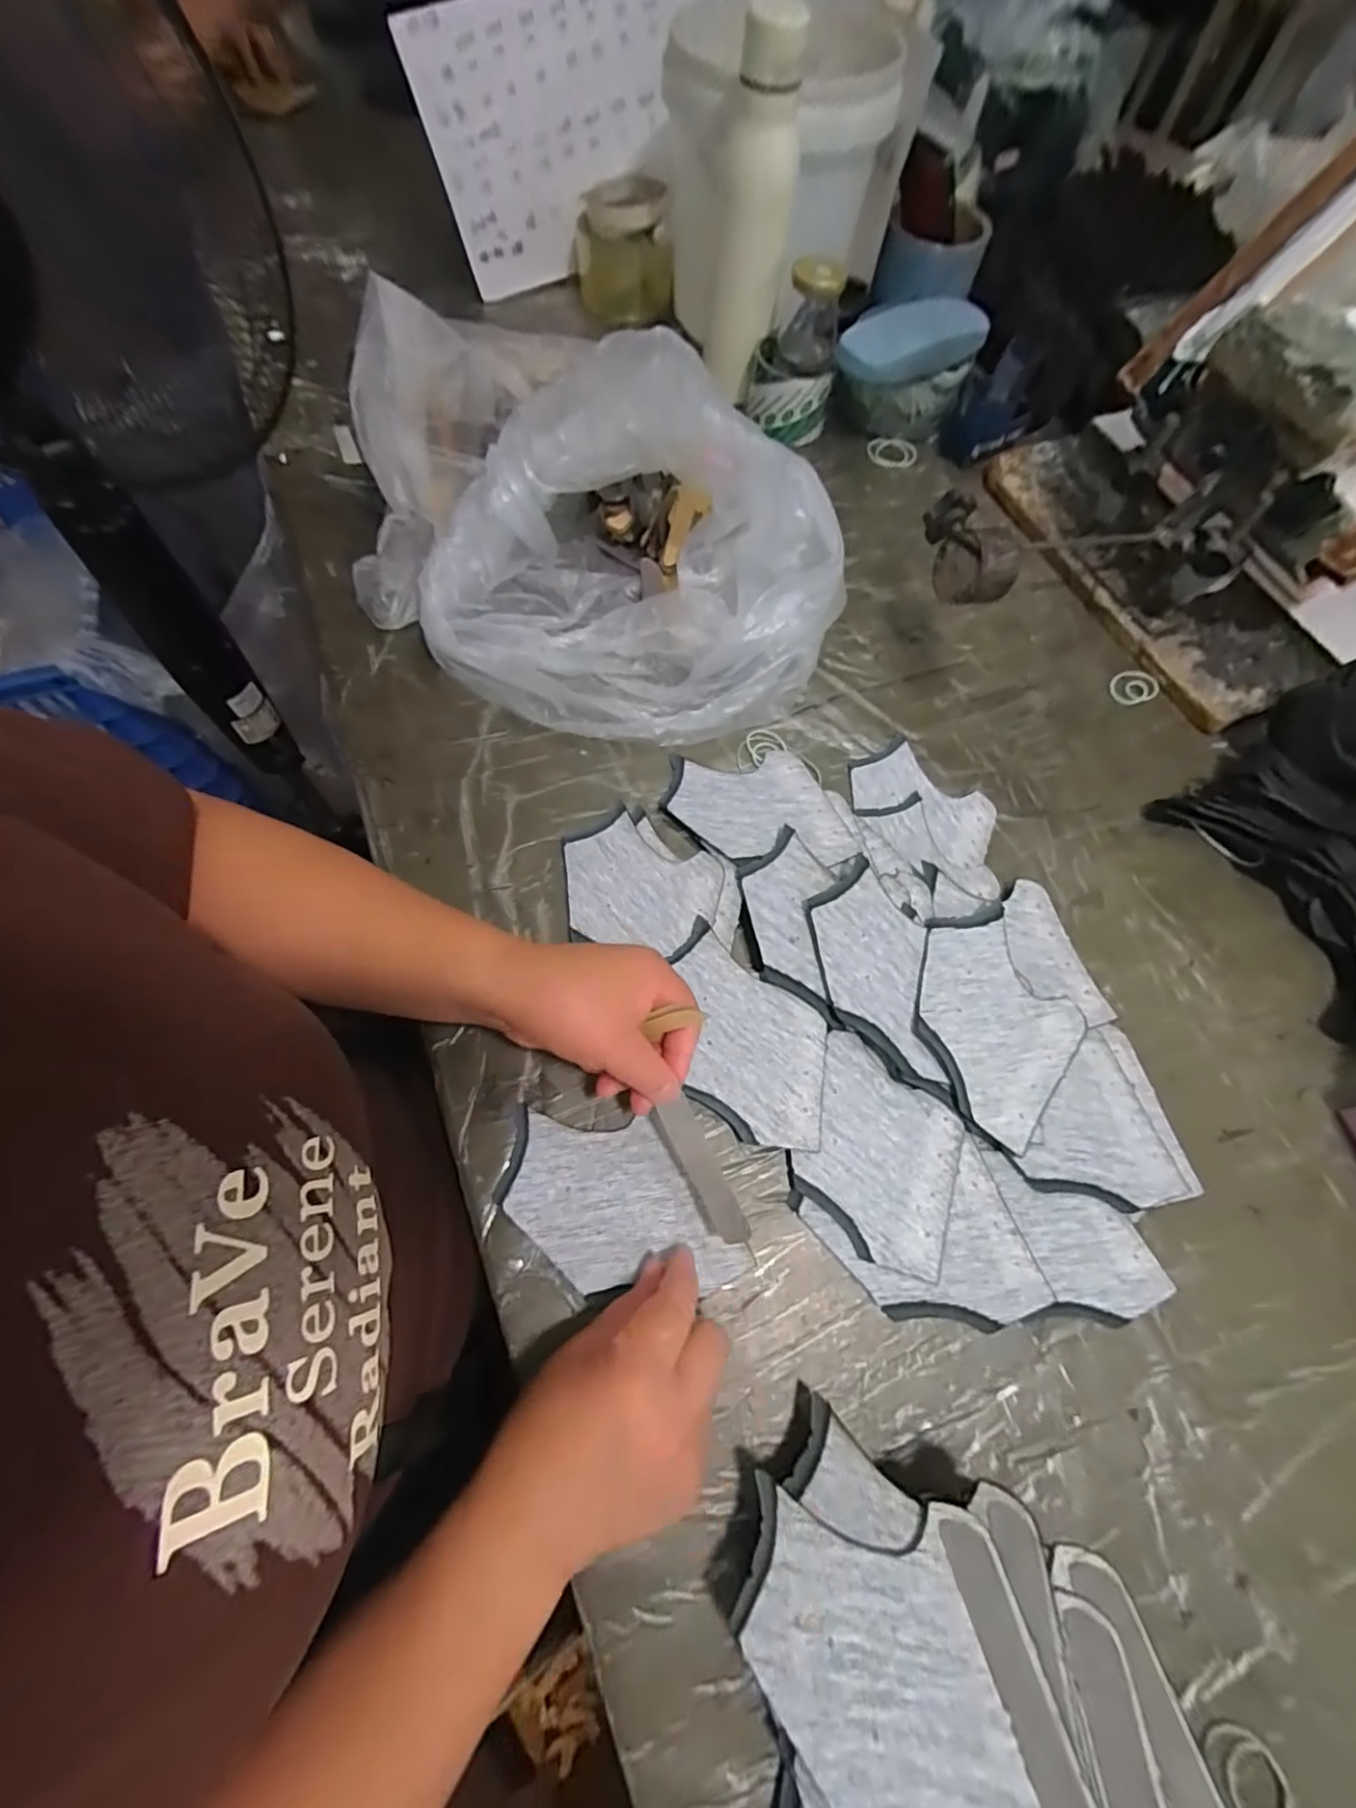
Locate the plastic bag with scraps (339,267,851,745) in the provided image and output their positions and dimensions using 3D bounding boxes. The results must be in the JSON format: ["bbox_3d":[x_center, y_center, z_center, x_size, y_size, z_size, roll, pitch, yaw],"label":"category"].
[{"bbox_3d":[-0.082,-0.283,0.474,0.387,0.136,0.251,35,71,12],"label":"plastic bag with scraps"}]

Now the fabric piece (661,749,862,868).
[{"bbox_3d":[0.056,-0.070,0.458,0.124,0.010,0.100,-5,68,-4],"label":"fabric piece"}]

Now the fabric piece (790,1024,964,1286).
[{"bbox_3d":[0.118,0.144,0.367,0.093,0.008,0.105,24,69,8],"label":"fabric piece"}]

